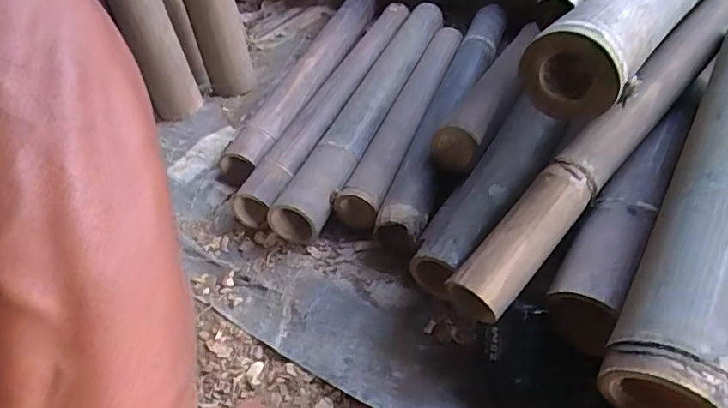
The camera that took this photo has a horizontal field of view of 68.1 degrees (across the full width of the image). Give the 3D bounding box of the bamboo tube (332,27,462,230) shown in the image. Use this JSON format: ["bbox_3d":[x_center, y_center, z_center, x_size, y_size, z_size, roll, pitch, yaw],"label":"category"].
[{"bbox_3d":[0.074,-0.142,0.847,0.062,0.056,0.499,11,43,17],"label":"bamboo tube"}]

